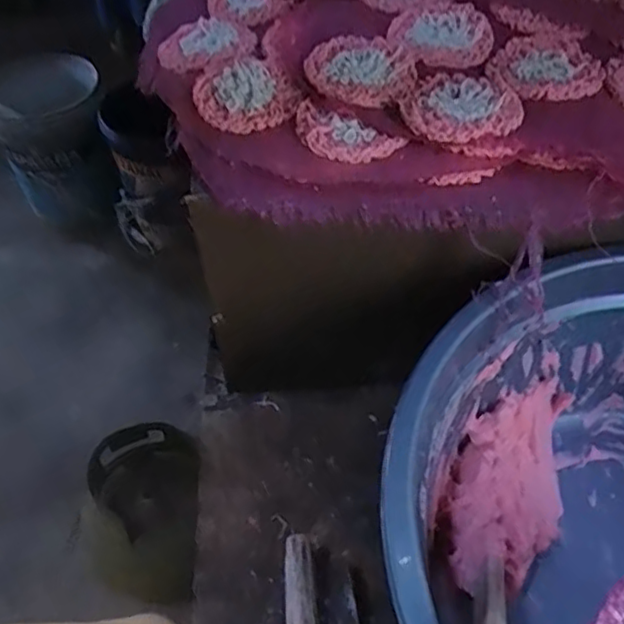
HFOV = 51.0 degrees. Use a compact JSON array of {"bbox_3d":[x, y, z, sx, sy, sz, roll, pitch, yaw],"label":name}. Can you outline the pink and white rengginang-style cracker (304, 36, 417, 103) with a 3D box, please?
[{"bbox_3d":[0.035,-0.176,0.469,0.075,0.005,0.074,0,55,0],"label":"pink and white rengginang-style cracker"}]

